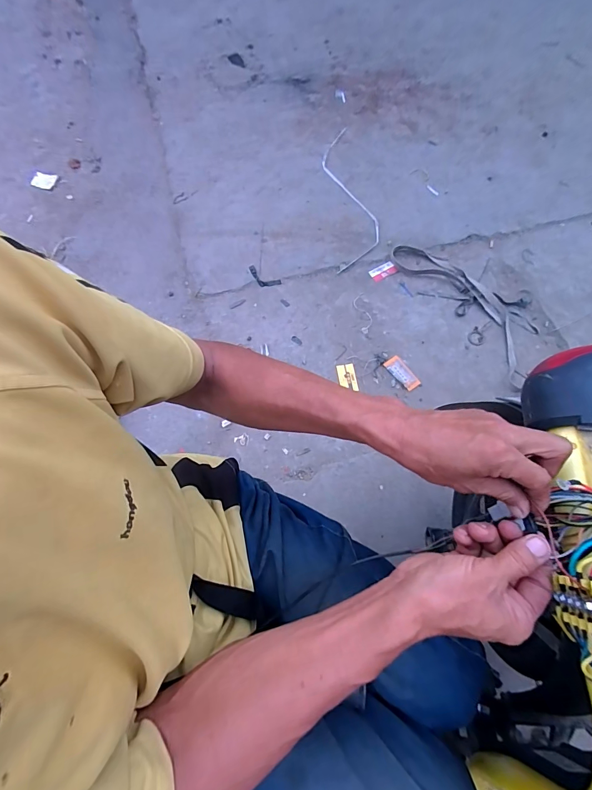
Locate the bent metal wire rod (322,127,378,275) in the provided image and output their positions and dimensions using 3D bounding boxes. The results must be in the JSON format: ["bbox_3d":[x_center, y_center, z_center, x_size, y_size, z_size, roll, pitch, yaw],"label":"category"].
[{"bbox_3d":[0.194,-0.737,1.289,0.162,0.023,0.672,-5,68,-1],"label":"bent metal wire rod"}]

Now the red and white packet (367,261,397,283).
[{"bbox_3d":[0.290,-0.410,1.173,0.089,0.009,0.047,-24,70,-7],"label":"red and white packet"}]

